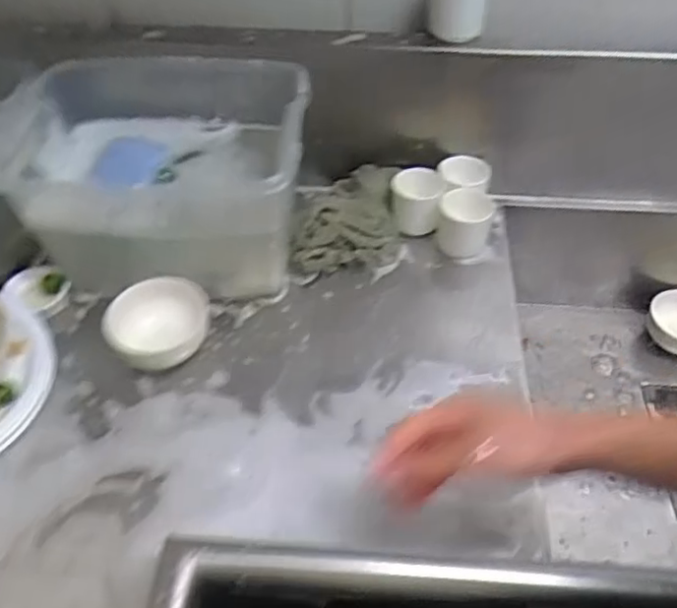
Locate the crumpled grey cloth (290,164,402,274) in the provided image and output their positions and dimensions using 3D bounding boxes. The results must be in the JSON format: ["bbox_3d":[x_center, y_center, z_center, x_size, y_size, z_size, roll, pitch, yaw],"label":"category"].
[{"bbox_3d":[0.012,-0.111,0.851,0.137,0.055,0.165,2,48,-1],"label":"crumpled grey cloth"}]

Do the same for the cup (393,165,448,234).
[{"bbox_3d":[0.102,-0.133,0.852,0.068,0.069,0.062,1,48,-1],"label":"cup"}]

